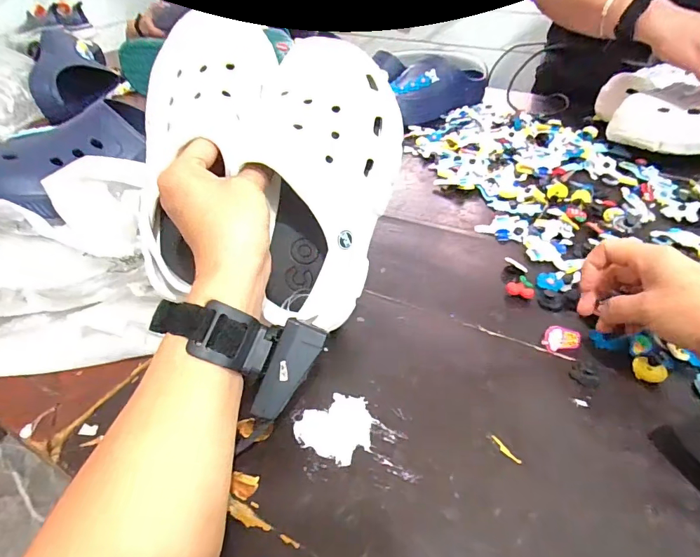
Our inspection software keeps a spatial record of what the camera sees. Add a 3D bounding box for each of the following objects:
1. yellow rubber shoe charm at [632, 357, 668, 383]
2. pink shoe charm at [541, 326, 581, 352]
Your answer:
[{"bbox_3d":[0.250,0.077,0.357,0.024,0.010,0.019,25,48,27],"label":"yellow rubber shoe charm"},{"bbox_3d":[0.188,0.055,0.380,0.032,0.007,0.021,5,84,3],"label":"pink shoe charm"}]

